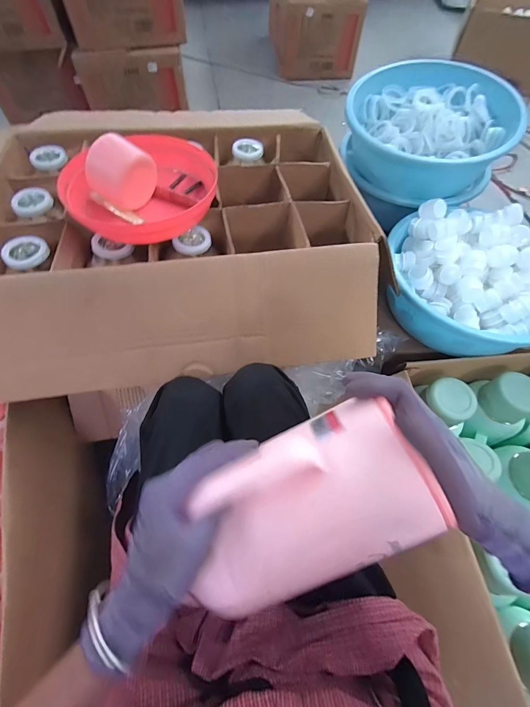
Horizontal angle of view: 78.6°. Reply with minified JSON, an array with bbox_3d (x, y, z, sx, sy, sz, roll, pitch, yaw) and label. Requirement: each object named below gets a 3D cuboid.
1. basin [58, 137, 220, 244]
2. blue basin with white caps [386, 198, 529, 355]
[{"bbox_3d":[-0.198,-0.273,0.517,0.229,0.085,0.225,-11,62,-7],"label":"basin"},{"bbox_3d":[0.420,-0.154,0.657,0.354,0.128,0.301,37,67,18],"label":"blue basin with white caps"}]

